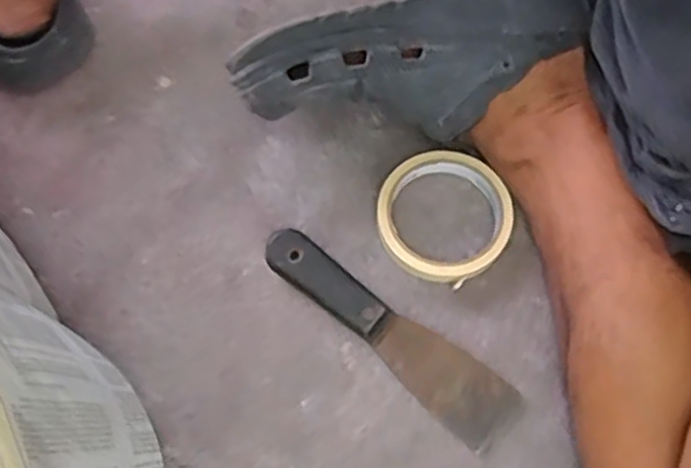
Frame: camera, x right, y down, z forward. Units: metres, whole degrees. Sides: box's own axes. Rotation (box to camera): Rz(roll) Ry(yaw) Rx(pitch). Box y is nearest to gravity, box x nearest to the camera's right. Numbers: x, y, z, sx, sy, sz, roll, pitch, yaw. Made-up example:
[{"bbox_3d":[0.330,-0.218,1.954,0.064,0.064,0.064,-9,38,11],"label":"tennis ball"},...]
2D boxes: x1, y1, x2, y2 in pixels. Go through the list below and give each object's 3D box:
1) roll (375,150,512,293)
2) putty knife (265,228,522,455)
[{"bbox_3d":[0.070,-0.013,0.517,0.094,0.021,0.092,-1,71,1],"label":"roll"},{"bbox_3d":[0.028,0.065,0.497,0.198,0.020,0.047,39,76,13],"label":"putty knife"}]

